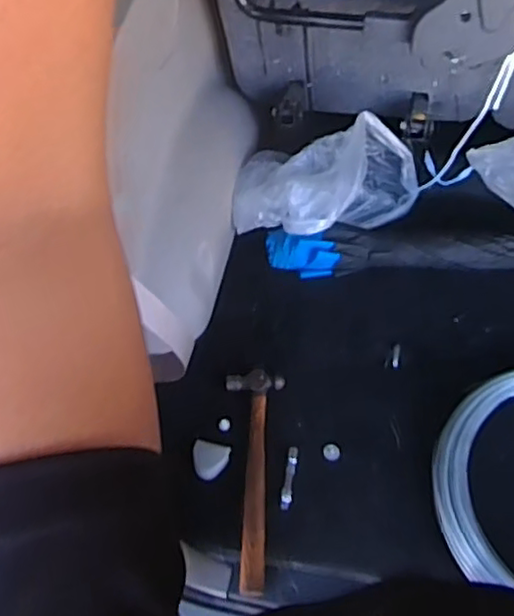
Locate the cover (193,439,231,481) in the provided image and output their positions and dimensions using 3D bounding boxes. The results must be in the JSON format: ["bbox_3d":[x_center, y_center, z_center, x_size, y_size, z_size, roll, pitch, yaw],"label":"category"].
[{"bbox_3d":[-0.074,0.240,1.032,0.054,0.011,0.058,7,59,9],"label":"cover"}]

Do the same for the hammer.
[{"bbox_3d":[-0.007,0.252,0.995,0.084,0.021,0.331,-1,58,4],"label":"hammer"}]

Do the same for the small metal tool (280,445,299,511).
[{"bbox_3d":[0.050,0.260,1.005,0.016,0.008,0.095,7,59,9],"label":"small metal tool"}]

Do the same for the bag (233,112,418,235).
[{"bbox_3d":[0.132,-0.210,1.215,0.344,0.144,0.207,-1,58,4],"label":"bag"}]

